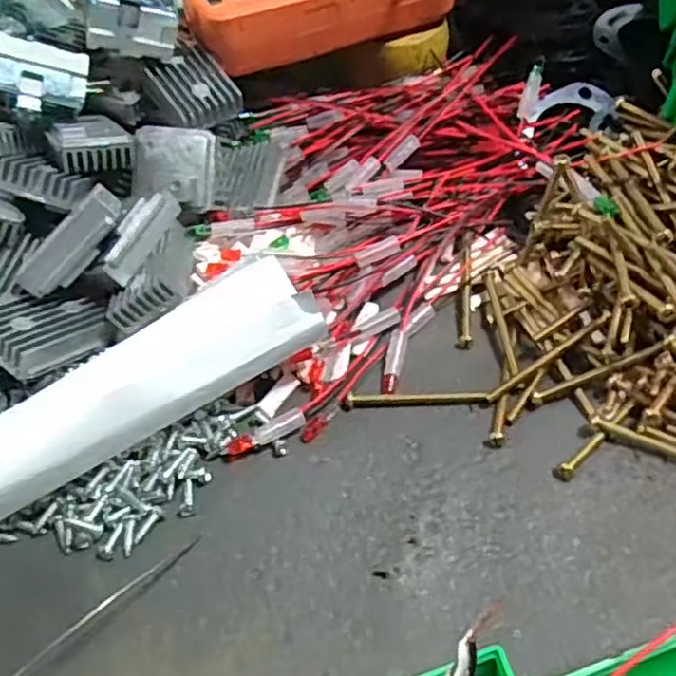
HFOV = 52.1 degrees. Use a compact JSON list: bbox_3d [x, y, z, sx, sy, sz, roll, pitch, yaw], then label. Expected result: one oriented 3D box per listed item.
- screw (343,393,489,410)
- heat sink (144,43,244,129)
[{"bbox_3d":[0.029,0.024,0.260,0.053,0.007,0.004,1,54,3],"label":"screw"},{"bbox_3d":[-0.065,-0.112,0.312,0.032,0.012,0.038,-37,79,-17],"label":"heat sink"}]

